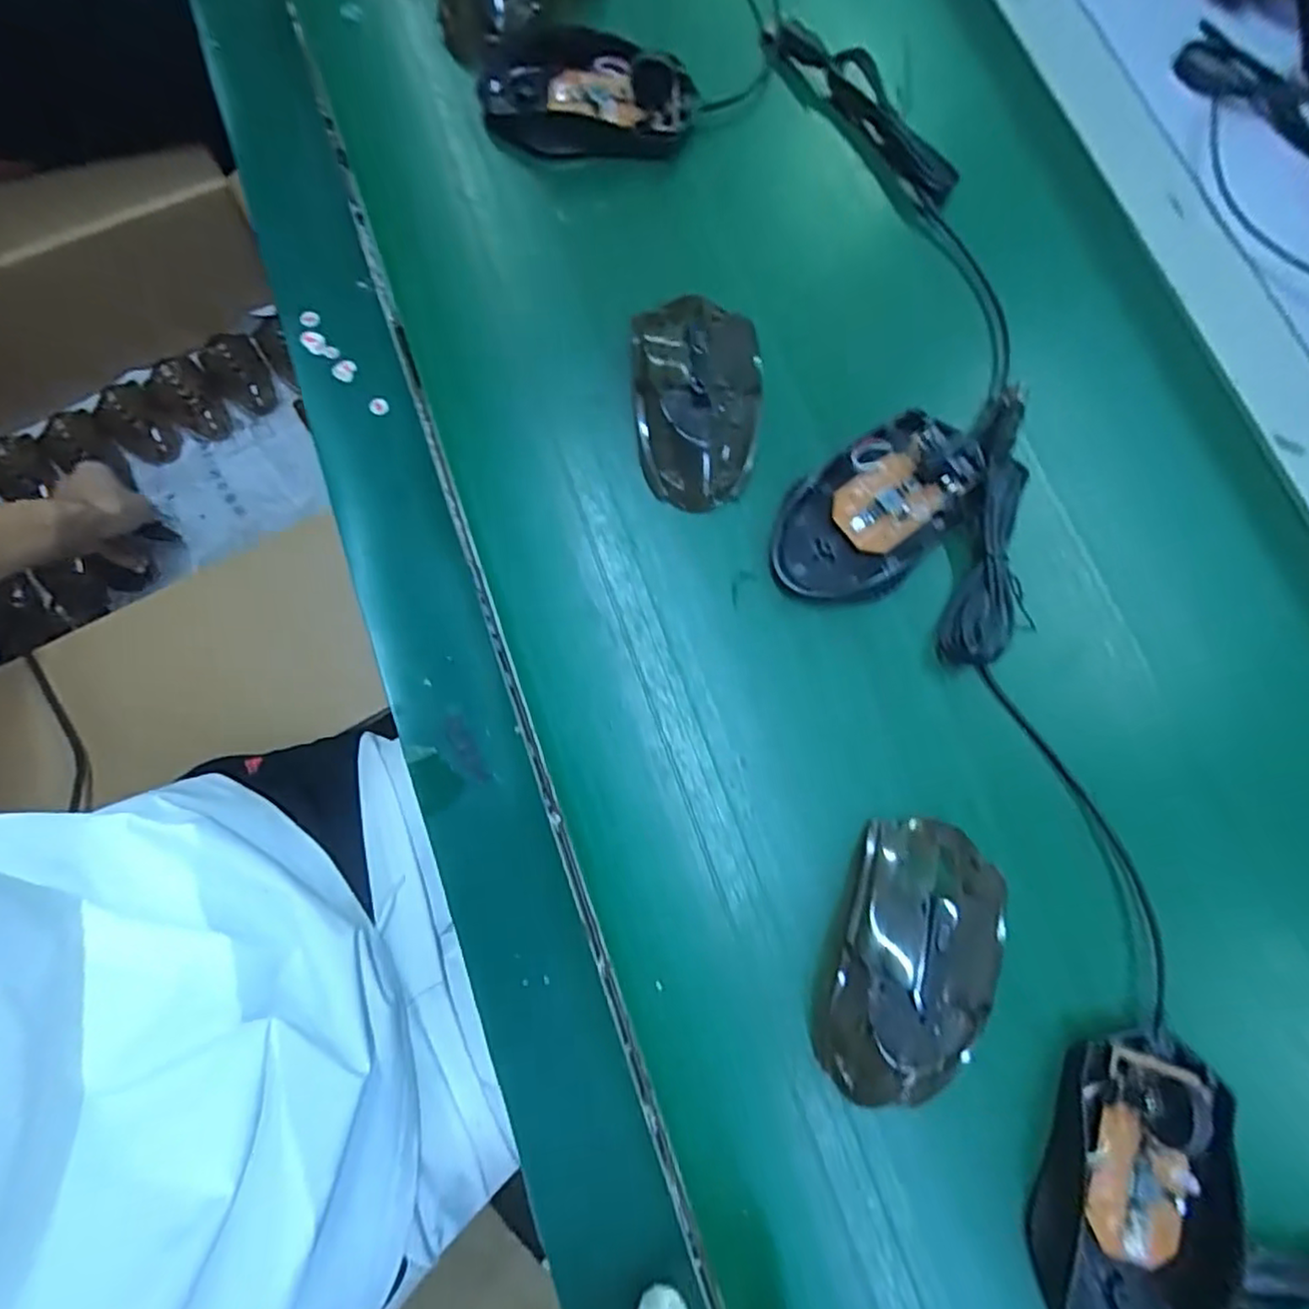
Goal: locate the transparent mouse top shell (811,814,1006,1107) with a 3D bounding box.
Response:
[{"bbox_3d":[0.102,0.121,0.257,0.057,0.030,0.107,23,78,3],"label":"transparent mouse top shell"}]

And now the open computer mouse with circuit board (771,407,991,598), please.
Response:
[{"bbox_3d":[0.104,-0.068,0.301,0.109,0.026,0.060,-39,81,-9],"label":"open computer mouse with circuit board"}]

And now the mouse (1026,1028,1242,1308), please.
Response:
[{"bbox_3d":[0.181,0.204,0.244,0.065,0.024,0.112,14,77,1],"label":"mouse"}]

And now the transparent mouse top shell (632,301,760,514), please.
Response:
[{"bbox_3d":[0.020,-0.127,0.309,0.058,0.030,0.109,-1,77,-2],"label":"transparent mouse top shell"}]

